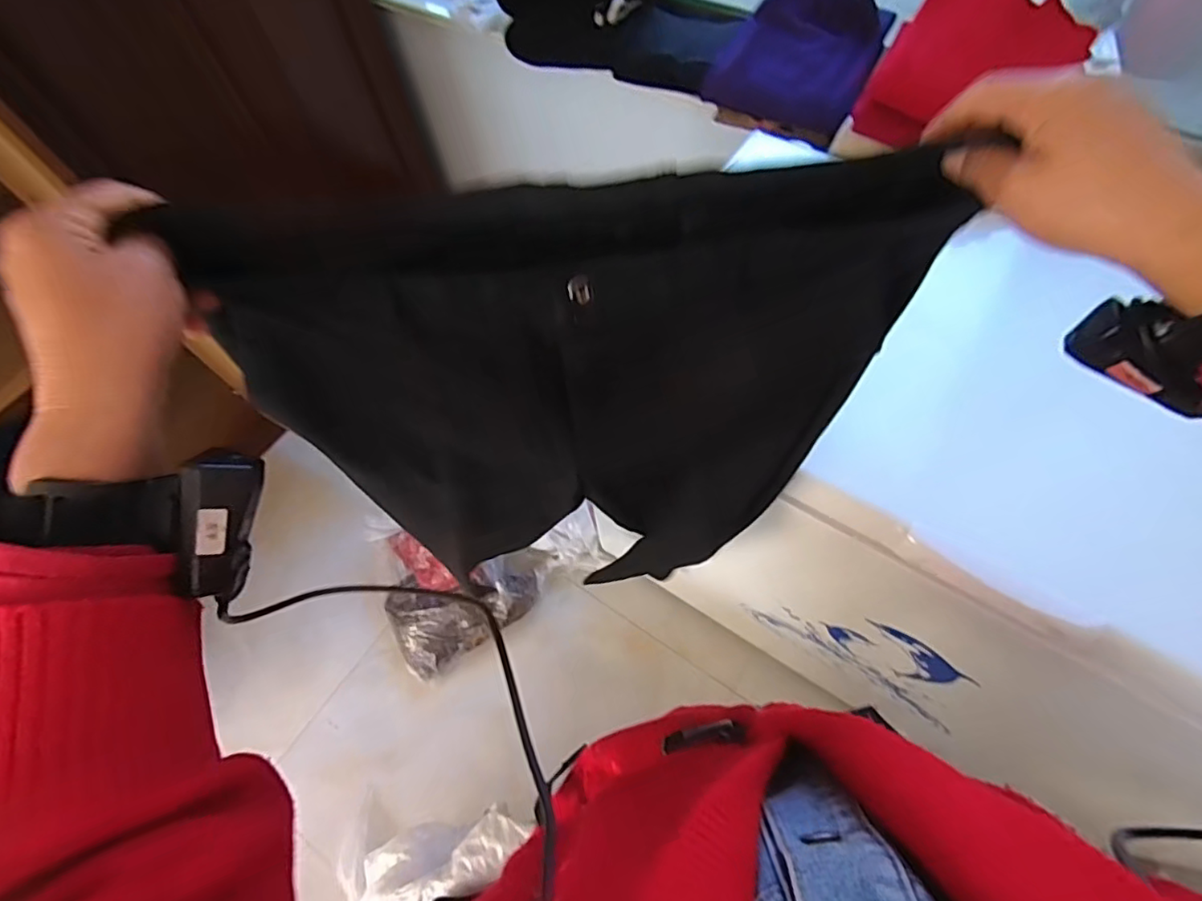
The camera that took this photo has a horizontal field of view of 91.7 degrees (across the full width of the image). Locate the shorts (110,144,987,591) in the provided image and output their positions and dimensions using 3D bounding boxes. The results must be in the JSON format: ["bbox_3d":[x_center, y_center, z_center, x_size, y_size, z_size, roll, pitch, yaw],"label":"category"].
[{"bbox_3d":[-0.007,0.001,0.556,0.450,0.605,0.046,-7,62,0],"label":"shorts"}]

